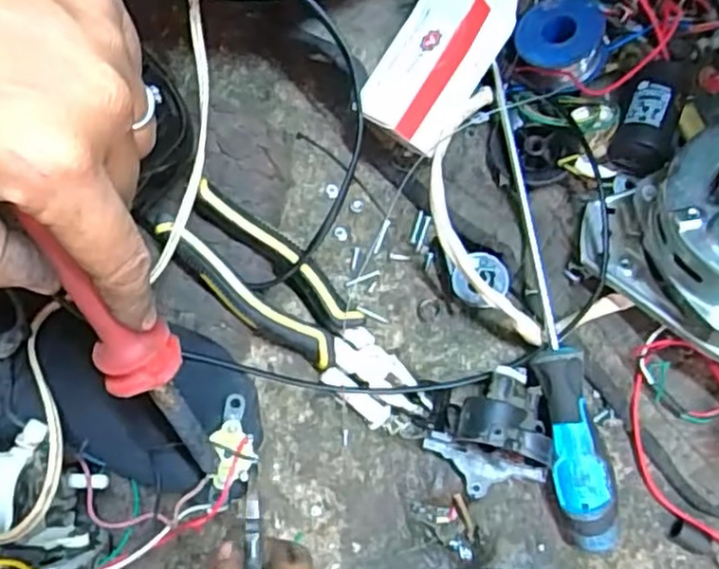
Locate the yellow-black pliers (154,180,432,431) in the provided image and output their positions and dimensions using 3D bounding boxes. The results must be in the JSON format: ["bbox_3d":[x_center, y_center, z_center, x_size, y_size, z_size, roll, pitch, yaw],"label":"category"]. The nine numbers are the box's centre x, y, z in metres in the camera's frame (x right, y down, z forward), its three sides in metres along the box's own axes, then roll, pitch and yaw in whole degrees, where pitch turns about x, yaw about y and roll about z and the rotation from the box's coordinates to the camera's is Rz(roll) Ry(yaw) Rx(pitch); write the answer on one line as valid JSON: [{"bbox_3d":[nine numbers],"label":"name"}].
[{"bbox_3d":[-0.037,0.018,0.429,0.186,0.023,0.050,42,80,-8],"label":"yellow-black pliers"}]

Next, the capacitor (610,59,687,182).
[{"bbox_3d":[0.176,-0.101,0.432,0.034,0.028,0.079,18,76,5],"label":"capacitor"}]

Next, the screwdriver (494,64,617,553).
[{"bbox_3d":[0.113,0.005,0.421,0.028,0.028,0.293,-7,80,0],"label":"screwdriver"}]

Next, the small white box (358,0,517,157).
[{"bbox_3d":[0.054,-0.155,0.432,0.058,0.042,0.147,29,93,35],"label":"small white box"}]

